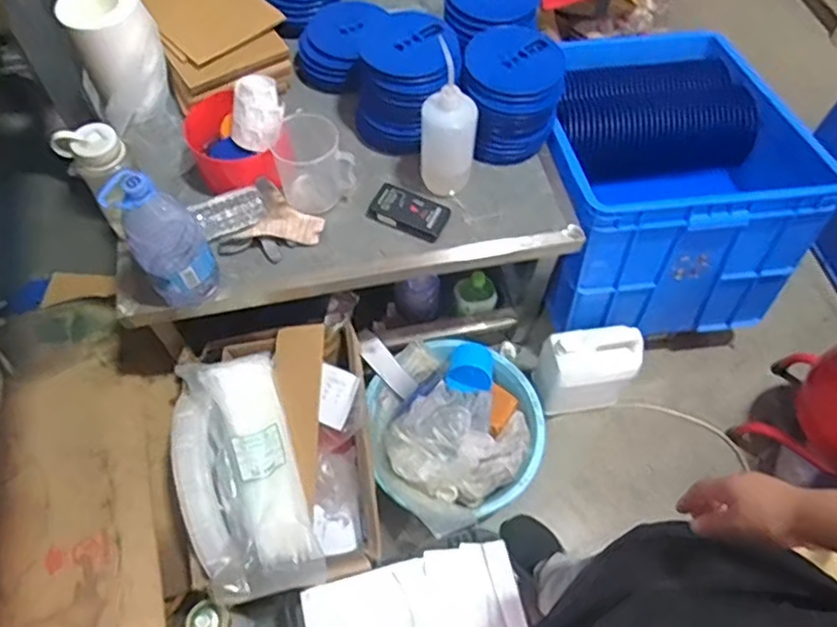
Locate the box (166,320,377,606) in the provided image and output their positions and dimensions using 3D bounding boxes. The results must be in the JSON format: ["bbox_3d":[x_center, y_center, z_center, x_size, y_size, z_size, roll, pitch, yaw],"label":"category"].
[{"bbox_3d":[-0.232,0.227,1.069,0.306,0.151,0.445,-6,60,-5],"label":"box"}]

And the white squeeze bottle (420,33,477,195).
[{"bbox_3d":[0.050,-0.298,1.040,0.085,0.228,0.076,26,62,12],"label":"white squeeze bottle"}]

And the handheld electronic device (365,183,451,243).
[{"bbox_3d":[-0.015,-0.177,1.096,0.129,0.022,0.076,23,62,11],"label":"handheld electronic device"}]

